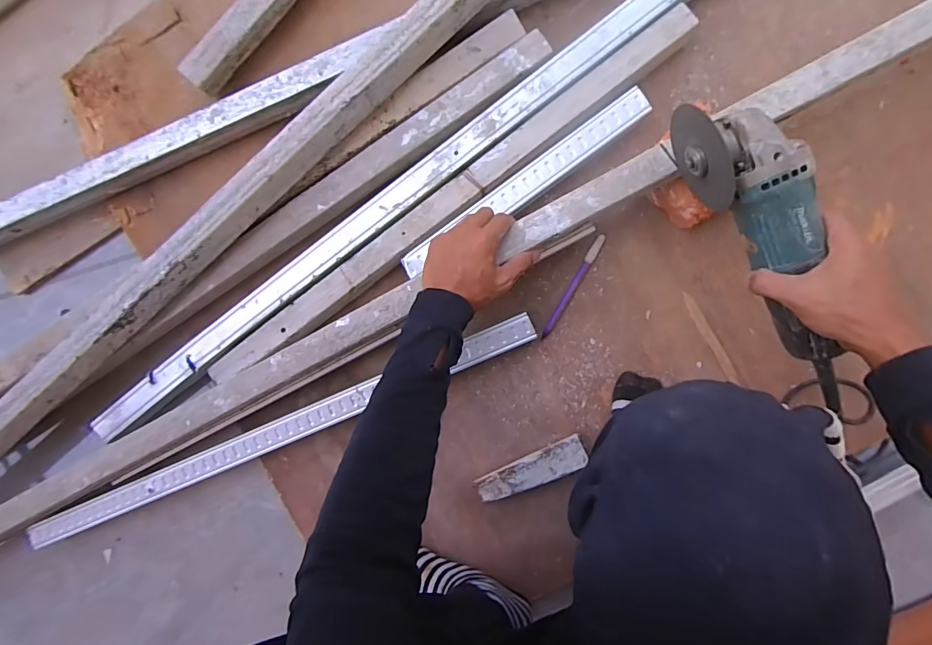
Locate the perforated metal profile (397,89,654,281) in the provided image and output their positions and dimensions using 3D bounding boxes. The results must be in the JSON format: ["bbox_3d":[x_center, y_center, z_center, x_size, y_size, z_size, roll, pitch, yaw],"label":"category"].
[{"bbox_3d":[0.072,-0.162,0.526,0.330,0.014,0.040,-36,91,5],"label":"perforated metal profile"}]

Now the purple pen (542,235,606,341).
[{"bbox_3d":[0.137,-0.045,0.563,0.012,0.009,0.148,29,95,1],"label":"purple pen"}]

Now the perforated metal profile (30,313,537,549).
[{"bbox_3d":[-0.262,0.151,0.570,0.740,0.041,0.038,-24,92,5],"label":"perforated metal profile"}]

